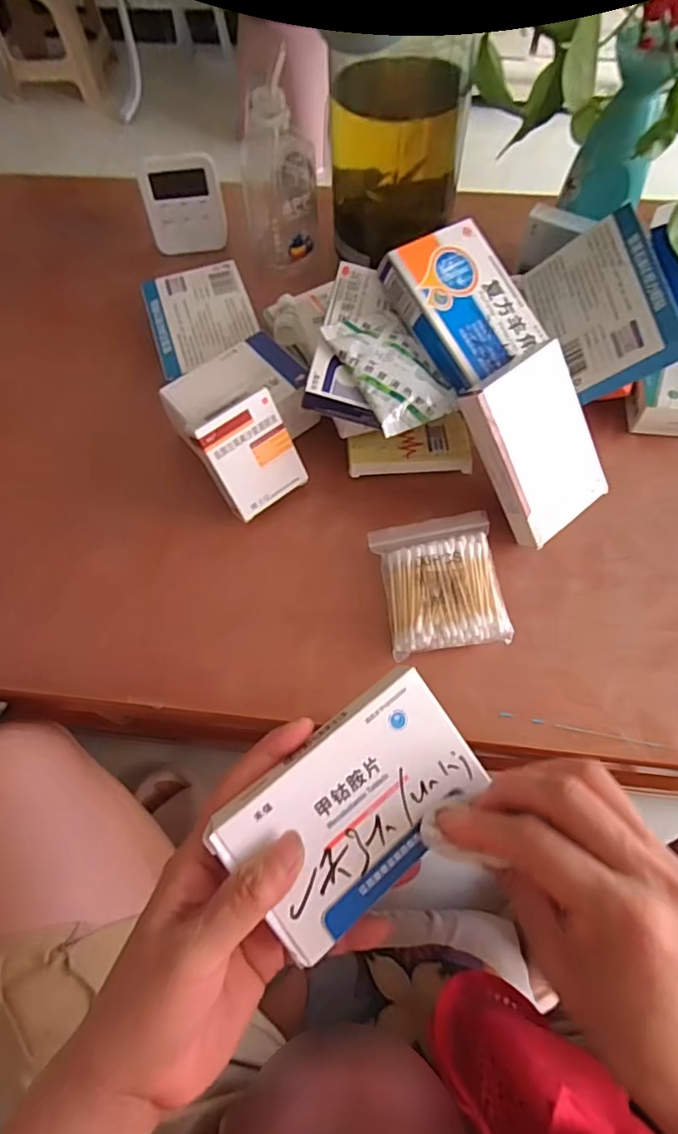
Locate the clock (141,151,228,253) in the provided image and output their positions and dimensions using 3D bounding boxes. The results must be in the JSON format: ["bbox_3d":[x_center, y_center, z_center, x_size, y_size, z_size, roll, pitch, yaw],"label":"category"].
[{"bbox_3d":[-0.153,-0.358,0.544,0.072,0.081,0.019,-5,44,3],"label":"clock"}]

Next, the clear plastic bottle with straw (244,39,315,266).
[{"bbox_3d":[-0.053,-0.350,0.491,0.061,0.144,0.054,0,64,2],"label":"clear plastic bottle with straw"}]

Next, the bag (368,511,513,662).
[{"bbox_3d":[0.071,0.011,0.390,0.081,0.022,0.098,-8,64,-2],"label":"bag"}]

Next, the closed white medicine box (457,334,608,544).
[{"bbox_3d":[0.142,-0.086,0.390,0.082,0.016,0.123,-35,112,-17],"label":"closed white medicine box"}]

